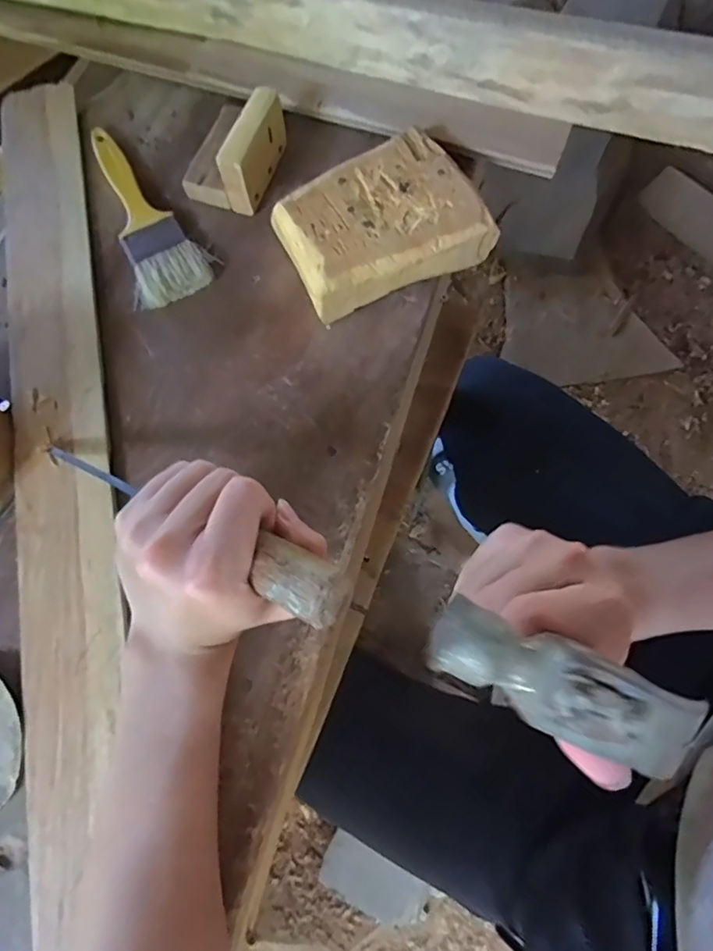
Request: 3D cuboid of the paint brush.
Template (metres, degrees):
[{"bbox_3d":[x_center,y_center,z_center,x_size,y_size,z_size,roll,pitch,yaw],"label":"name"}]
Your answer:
[{"bbox_3d":[-0.171,-0.202,0.425,0.061,0.013,0.173,-31,73,-9],"label":"paint brush"}]

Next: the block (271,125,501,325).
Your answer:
[{"bbox_3d":[0.015,-0.175,0.395,0.131,0.045,0.095,-26,73,-7],"label":"block"}]

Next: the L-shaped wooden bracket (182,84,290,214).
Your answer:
[{"bbox_3d":[-0.093,-0.251,0.416,0.056,0.054,0.077,17,72,7],"label":"L-shaped wooden bracket"}]

